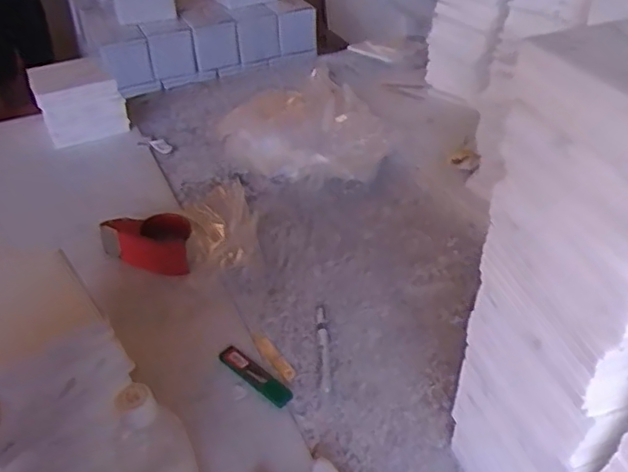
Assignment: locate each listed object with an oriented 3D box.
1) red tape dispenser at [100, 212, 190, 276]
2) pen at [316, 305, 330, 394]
[{"bbox_3d":[-0.256,0.006,0.960,0.140,0.063,0.078,14,40,21],"label":"red tape dispenser"},{"bbox_3d":[0.013,0.148,0.819,0.014,0.013,0.148,-5,39,1],"label":"pen"}]

